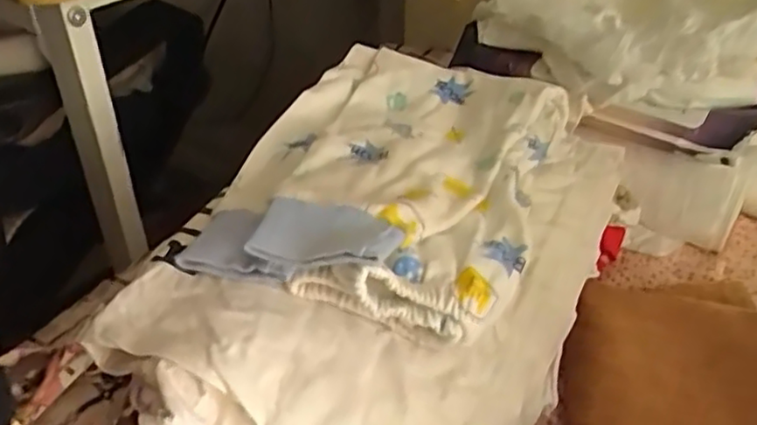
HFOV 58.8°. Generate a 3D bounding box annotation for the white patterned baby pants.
[{"bbox_3d":[0.012,-0.036,0.395,0.164,0.031,0.233,13,39,17],"label":"white patterned baby pants"}]

